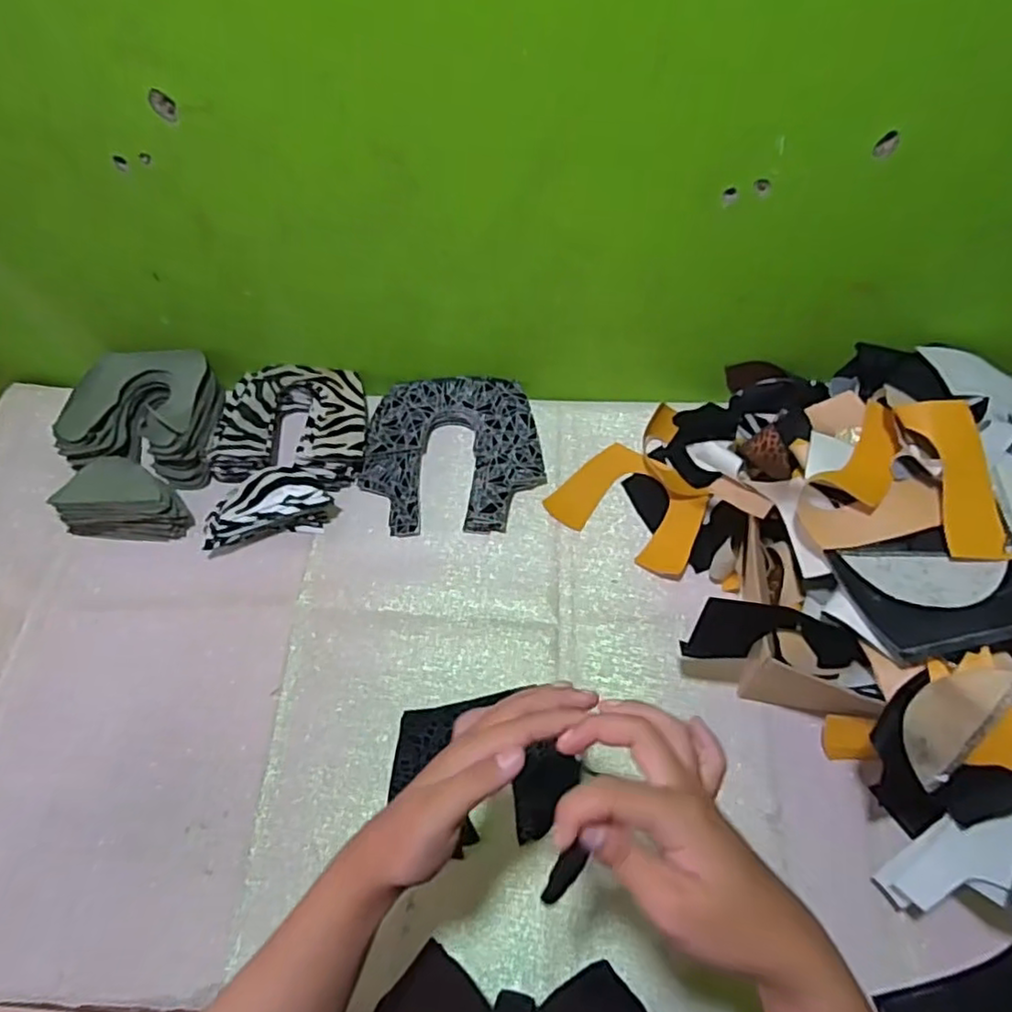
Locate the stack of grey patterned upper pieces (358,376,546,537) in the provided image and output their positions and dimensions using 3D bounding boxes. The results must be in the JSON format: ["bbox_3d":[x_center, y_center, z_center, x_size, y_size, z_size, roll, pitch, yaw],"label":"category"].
[{"bbox_3d":[-0.058,-0.058,0.719,0.190,0.031,0.186,4,59,4],"label":"stack of grey patterned upper pieces"}]

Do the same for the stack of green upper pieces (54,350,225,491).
[{"bbox_3d":[-0.401,-0.103,0.738,0.162,0.056,0.148,1,59,2],"label":"stack of green upper pieces"}]

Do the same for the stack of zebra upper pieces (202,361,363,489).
[{"bbox_3d":[-0.237,-0.095,0.737,0.165,0.043,0.136,3,59,3],"label":"stack of zebra upper pieces"}]

